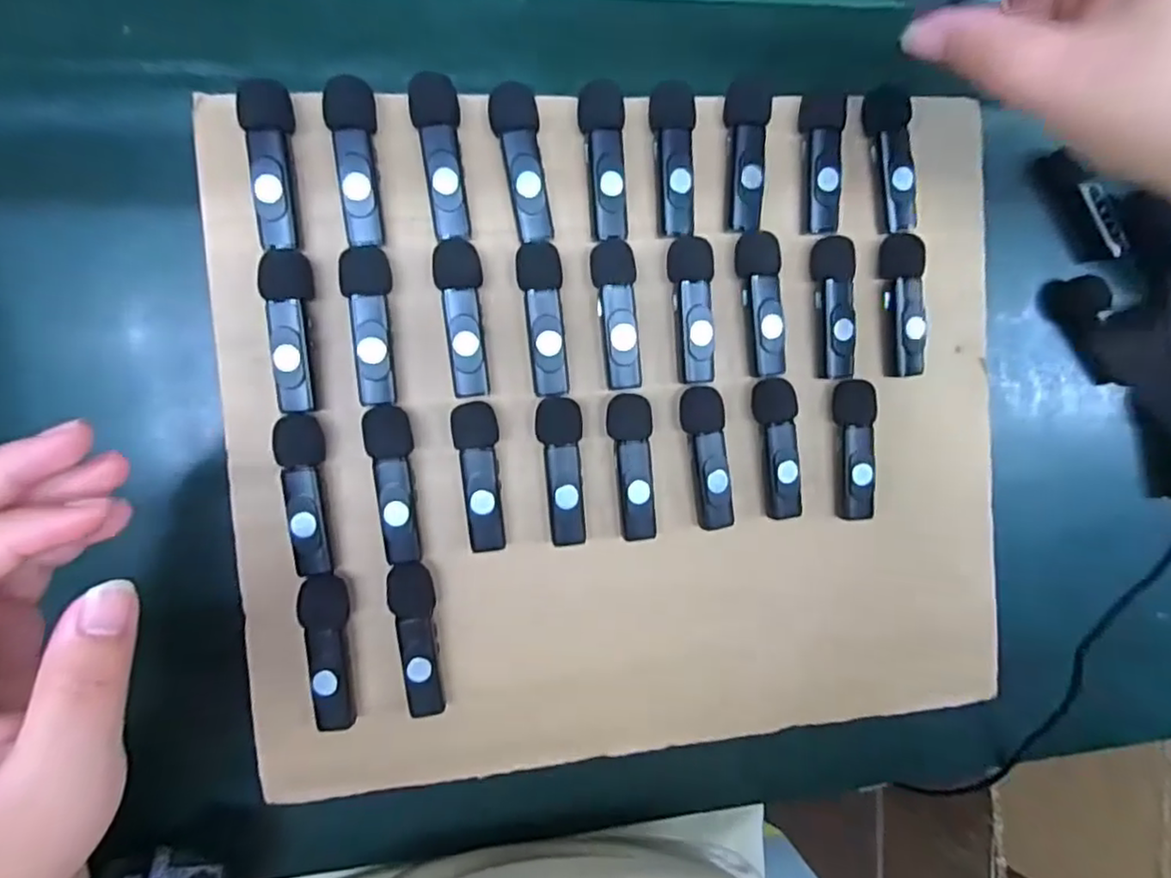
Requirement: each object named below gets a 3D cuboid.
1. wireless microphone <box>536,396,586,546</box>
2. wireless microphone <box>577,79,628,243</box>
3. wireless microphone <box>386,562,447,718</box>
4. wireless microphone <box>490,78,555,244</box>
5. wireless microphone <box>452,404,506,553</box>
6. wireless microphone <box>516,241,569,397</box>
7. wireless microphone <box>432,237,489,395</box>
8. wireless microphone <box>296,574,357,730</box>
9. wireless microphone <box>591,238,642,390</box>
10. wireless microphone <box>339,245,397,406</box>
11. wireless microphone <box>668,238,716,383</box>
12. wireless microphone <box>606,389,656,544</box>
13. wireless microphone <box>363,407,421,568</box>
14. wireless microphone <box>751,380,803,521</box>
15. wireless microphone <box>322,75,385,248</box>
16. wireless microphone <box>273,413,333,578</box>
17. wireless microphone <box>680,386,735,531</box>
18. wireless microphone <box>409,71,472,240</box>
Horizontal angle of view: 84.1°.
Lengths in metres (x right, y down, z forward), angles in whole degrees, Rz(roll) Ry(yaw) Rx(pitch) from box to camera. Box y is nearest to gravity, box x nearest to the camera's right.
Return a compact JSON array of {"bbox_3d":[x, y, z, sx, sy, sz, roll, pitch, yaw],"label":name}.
[{"bbox_3d":[-0.011,0.014,0.285,0.019,0.013,0.064,-2,91,-10],"label":"wireless microphone"},{"bbox_3d":[0.008,-0.119,0.280,0.019,0.016,0.063,-2,91,-10],"label":"wireless microphone"},{"bbox_3d":[-0.071,0.086,0.278,0.018,0.012,0.066,-10,92,-9],"label":"wireless microphone"},{"bbox_3d":[-0.027,-0.116,0.275,0.019,0.015,0.063,-8,92,-9],"label":"wireless microphone"},{"bbox_3d":[-0.045,0.016,0.279,0.018,0.014,0.063,-7,92,-9],"label":"wireless microphone"},{"bbox_3d":[-0.018,-0.051,0.279,0.018,0.017,0.064,-4,91,-9],"label":"wireless microphone"},{"bbox_3d":[-0.051,-0.050,0.274,0.018,0.016,0.064,-7,92,-9],"label":"wireless microphone"},{"bbox_3d":[-0.108,0.089,0.273,0.018,0.018,0.065,-2,91,-10],"label":"wireless microphone"},{"bbox_3d":[0.015,-0.054,0.286,0.019,0.015,0.063,-7,92,-9],"label":"wireless microphone"},{"bbox_3d":[-0.089,-0.046,0.269,0.019,0.016,0.063,-2,91,-10],"label":"wireless microphone"},{"bbox_3d":[0.047,-0.057,0.289,0.019,0.016,0.063,-3,91,-10],"label":"wireless microphone"},{"bbox_3d":[0.021,0.013,0.290,0.019,0.013,0.064,-3,91,-10],"label":"wireless microphone"},{"bbox_3d":[-0.080,0.020,0.274,0.017,0.014,0.066,-6,91,-9],"label":"wireless microphone"},{"bbox_3d":[0.088,0.005,0.298,0.018,0.014,0.063,-5,91,-9],"label":"wireless microphone"},{"bbox_3d":[-0.092,-0.110,0.262,0.018,0.021,0.062,-3,91,-10],"label":"wireless microphone"},{"bbox_3d":[-0.115,0.023,0.270,0.016,0.019,0.065,-4,91,-9],"label":"wireless microphone"},{"bbox_3d":[0.055,0.009,0.294,0.018,0.014,0.064,-7,92,-9],"label":"wireless microphone"},{"bbox_3d":[-0.059,-0.116,0.270,0.019,0.017,0.064,-7,92,-9],"label":"wireless microphone"}]

